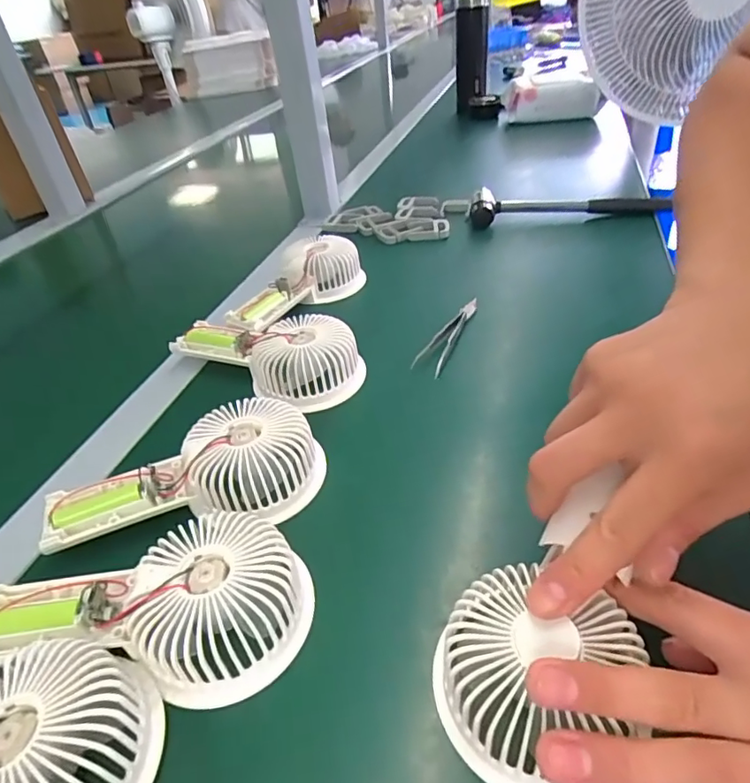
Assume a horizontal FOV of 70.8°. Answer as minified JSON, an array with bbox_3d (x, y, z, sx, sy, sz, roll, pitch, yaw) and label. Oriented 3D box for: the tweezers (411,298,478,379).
[{"bbox_3d":[0.063,-0.049,0.450,0.021,0.015,0.106,14,43,25],"label":"tweezers"}]

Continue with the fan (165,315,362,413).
[{"bbox_3d":[-0.087,-0.035,0.424,0.161,0.038,0.078,18,44,28],"label":"fan"}]

